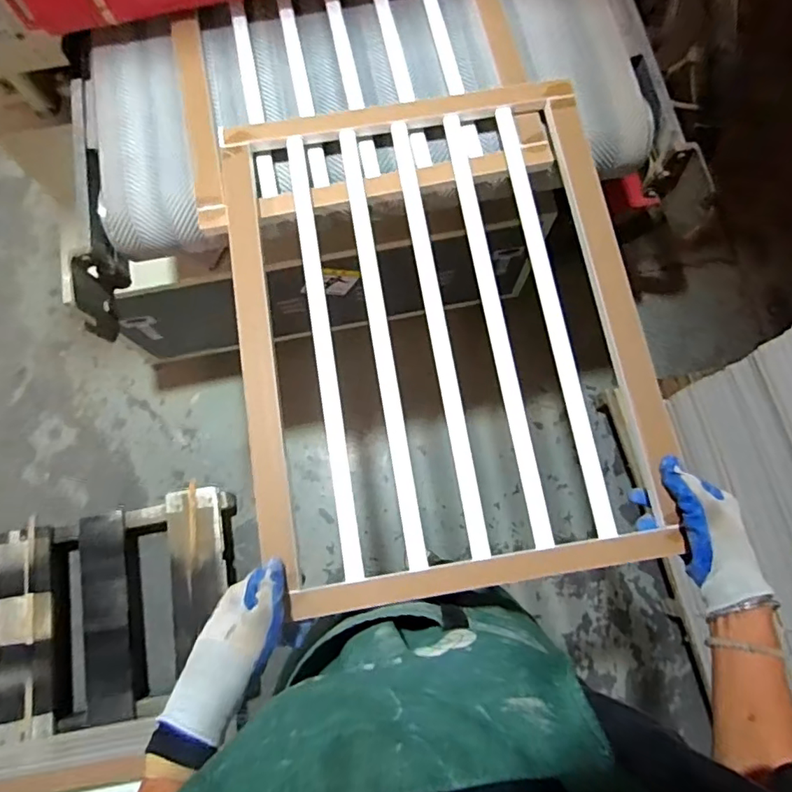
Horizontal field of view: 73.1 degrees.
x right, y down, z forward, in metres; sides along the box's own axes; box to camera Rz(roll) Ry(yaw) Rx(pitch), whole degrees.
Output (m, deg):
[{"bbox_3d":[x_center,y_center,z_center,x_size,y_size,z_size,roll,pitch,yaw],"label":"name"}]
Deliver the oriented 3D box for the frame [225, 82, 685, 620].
[{"bbox_3d":[0.044,-0.092,0.638,0.463,0.032,0.616,-8,75,-3],"label":"frame"}]

